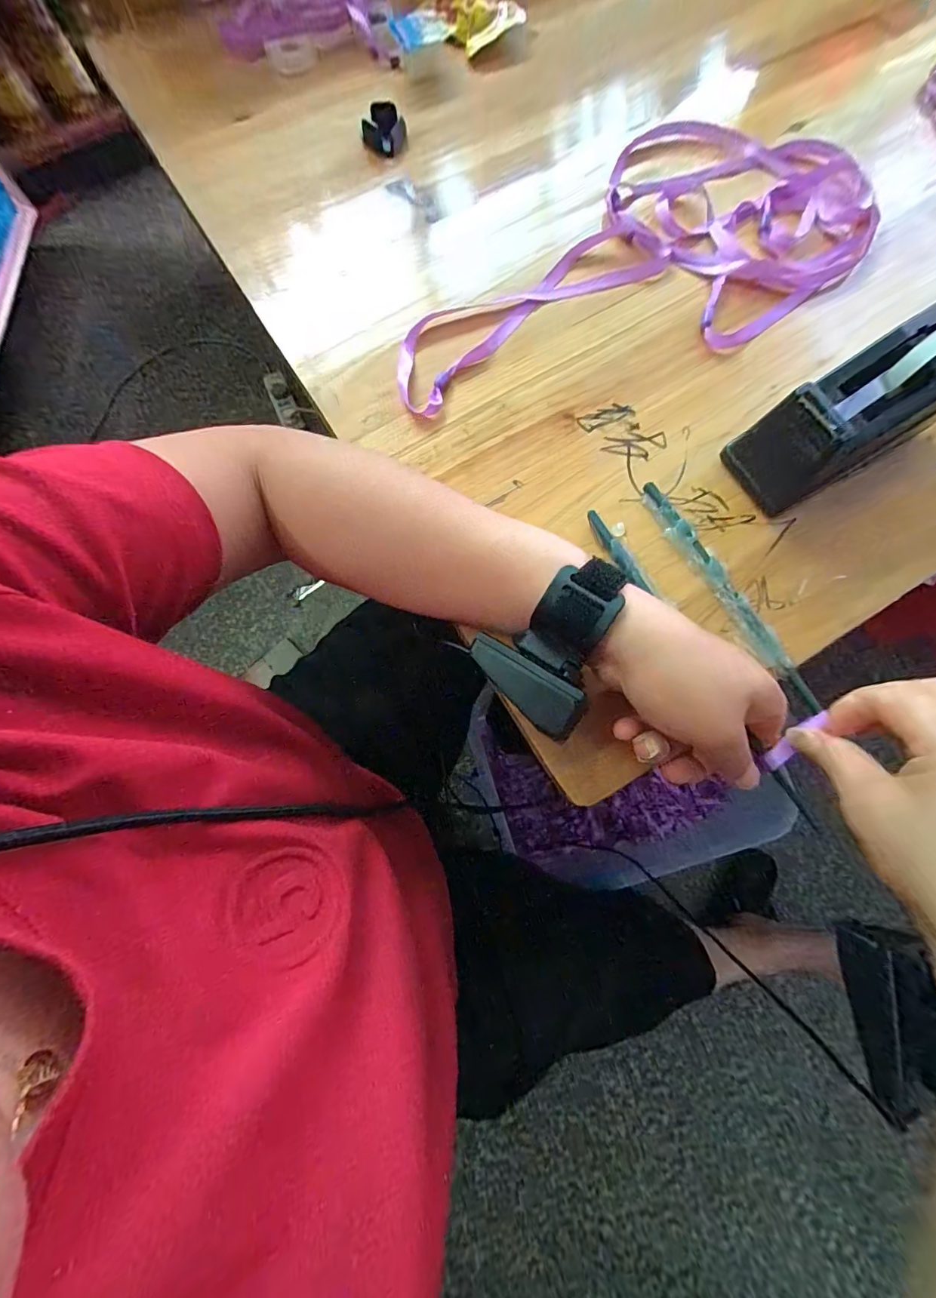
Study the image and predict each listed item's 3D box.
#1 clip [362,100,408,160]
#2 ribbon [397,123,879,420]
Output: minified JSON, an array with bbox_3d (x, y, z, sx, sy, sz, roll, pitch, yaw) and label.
[{"bbox_3d":[-0.074,-0.454,0.394,0.030,0.018,0.035,31,77,7],"label":"clip"},{"bbox_3d":[0.133,-0.328,0.366,0.421,0.014,0.219,-15,76,-4],"label":"ribbon"}]

